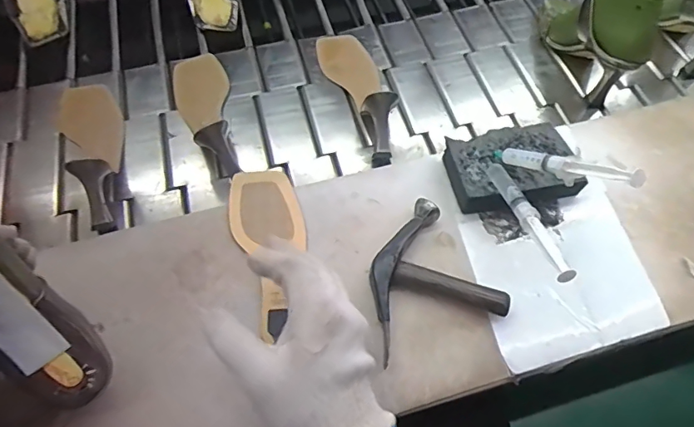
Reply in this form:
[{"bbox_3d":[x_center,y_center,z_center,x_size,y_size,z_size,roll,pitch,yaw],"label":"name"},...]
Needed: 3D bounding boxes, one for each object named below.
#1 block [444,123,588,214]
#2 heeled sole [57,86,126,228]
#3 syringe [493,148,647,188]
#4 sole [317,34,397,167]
[{"bbox_3d":[0.180,-0.052,0.515,0.136,0.044,0.086,-11,62,-7],"label":"block"},{"bbox_3d":[-0.319,-0.087,0.603,0.079,0.074,0.243,-24,49,-14],"label":"heeled sole"},{"bbox_3d":[0.189,-0.046,0.433,0.024,0.019,0.167,-30,25,-16],"label":"syringe"},{"bbox_3d":[0.019,-0.180,0.636,0.074,0.058,0.242,-15,62,-9],"label":"sole"}]

